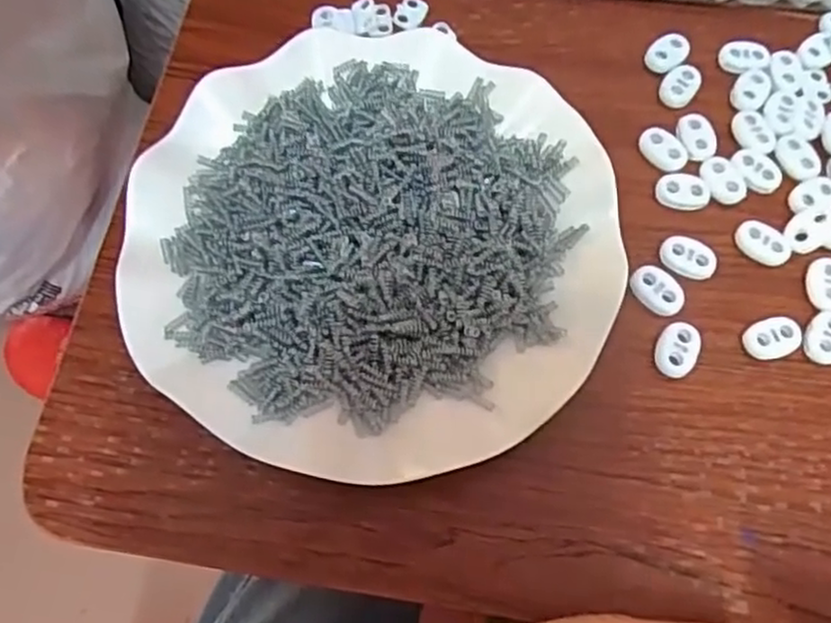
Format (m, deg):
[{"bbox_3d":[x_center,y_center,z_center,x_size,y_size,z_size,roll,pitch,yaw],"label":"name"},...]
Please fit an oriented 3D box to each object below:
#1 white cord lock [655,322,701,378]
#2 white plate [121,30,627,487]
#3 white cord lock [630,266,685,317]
[{"bbox_3d":[0.102,0.014,0.279,0.015,0.004,0.022,22,70,7],"label":"white cord lock"},{"bbox_3d":[-0.015,-0.026,0.283,0.177,0.024,0.176,0,69,-1],"label":"white plate"},{"bbox_3d":[0.097,-0.009,0.286,0.016,0.004,0.023,-39,75,-14],"label":"white cord lock"}]

